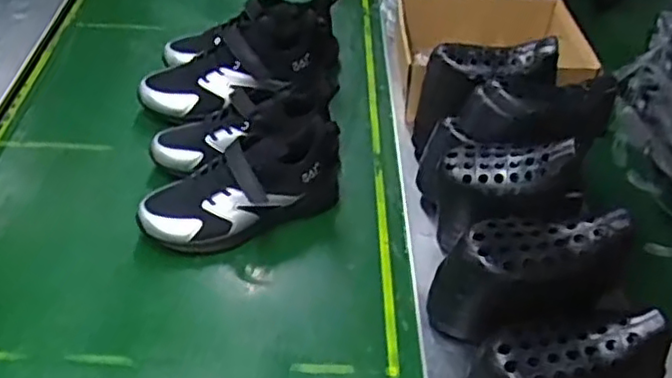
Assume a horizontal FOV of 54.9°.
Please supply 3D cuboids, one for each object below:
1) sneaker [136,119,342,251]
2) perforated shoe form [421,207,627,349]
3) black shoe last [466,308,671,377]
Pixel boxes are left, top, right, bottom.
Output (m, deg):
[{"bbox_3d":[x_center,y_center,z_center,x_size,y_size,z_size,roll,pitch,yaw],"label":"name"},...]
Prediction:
[{"bbox_3d":[-0.097,-0.012,0.790,0.281,0.102,0.107,-20,49,-26],"label":"sneaker"},{"bbox_3d":[0.176,0.099,0.614,0.166,0.152,0.067,3,40,7],"label":"perforated shoe form"},{"bbox_3d":[0.199,0.173,0.574,0.156,0.141,0.065,-3,39,0],"label":"black shoe last"}]

